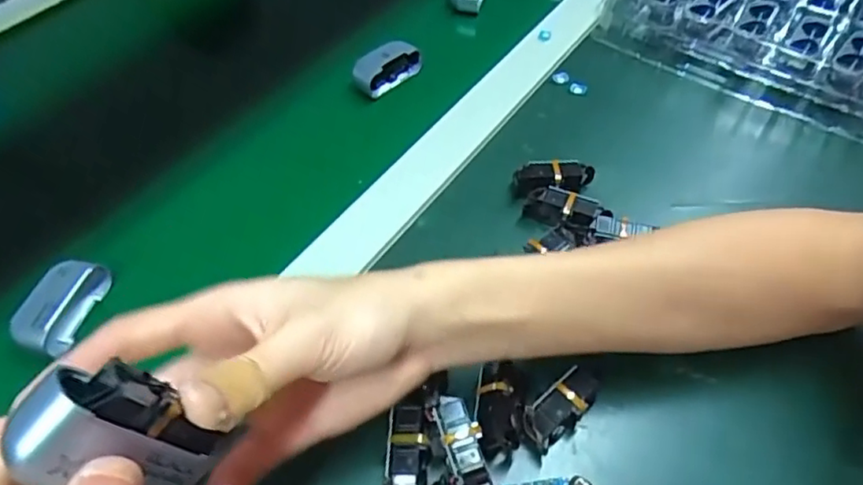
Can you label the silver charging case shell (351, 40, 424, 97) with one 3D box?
[{"bbox_3d":[-0.035,-0.144,0.500,0.059,0.033,0.019,-33,58,-24],"label":"silver charging case shell"}]

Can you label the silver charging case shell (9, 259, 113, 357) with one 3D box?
[{"bbox_3d":[-0.220,0.038,0.363,0.025,0.023,0.057,11,52,9],"label":"silver charging case shell"}]

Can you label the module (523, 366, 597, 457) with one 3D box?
[{"bbox_3d":[0.066,0.088,0.319,0.046,0.021,0.021,-35,59,-24],"label":"module"}]

